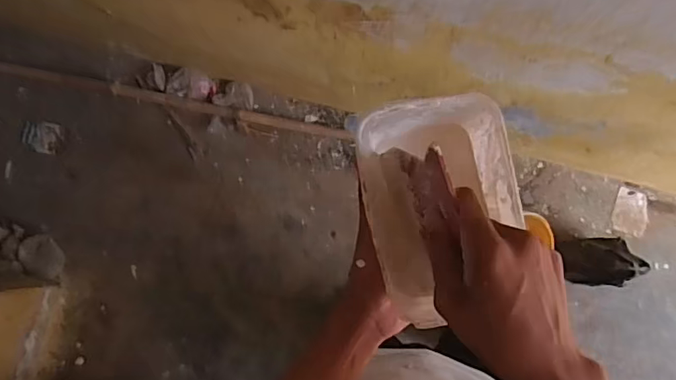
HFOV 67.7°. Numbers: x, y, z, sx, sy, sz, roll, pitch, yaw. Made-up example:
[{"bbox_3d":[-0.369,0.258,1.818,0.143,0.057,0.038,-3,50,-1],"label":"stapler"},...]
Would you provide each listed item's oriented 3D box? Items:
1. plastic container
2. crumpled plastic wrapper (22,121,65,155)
[{"bbox_3d":[0.086,0.017,0.408,0.115,0.055,0.173,-13,85,3],"label":"plastic container"},{"bbox_3d":[-0.895,-0.161,1.532,0.121,0.023,0.094,16,84,5],"label":"crumpled plastic wrapper"}]

